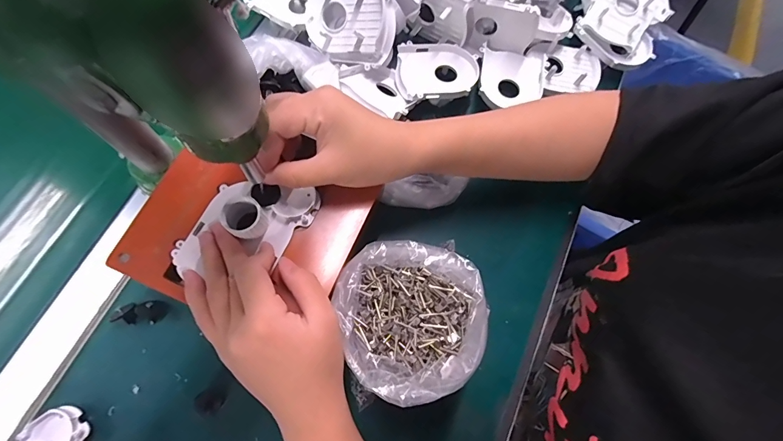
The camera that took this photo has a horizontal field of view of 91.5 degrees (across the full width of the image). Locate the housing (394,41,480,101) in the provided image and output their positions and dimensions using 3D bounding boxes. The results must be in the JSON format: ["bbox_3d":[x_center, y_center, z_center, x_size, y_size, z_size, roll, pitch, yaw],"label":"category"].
[{"bbox_3d":[0.047,-0.155,0.396,0.085,0.017,0.069,-8,74,-8],"label":"housing"}]

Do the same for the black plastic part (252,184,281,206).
[{"bbox_3d":[-0.093,-0.019,0.282,0.020,0.007,0.015,1,73,-2],"label":"black plastic part"}]

